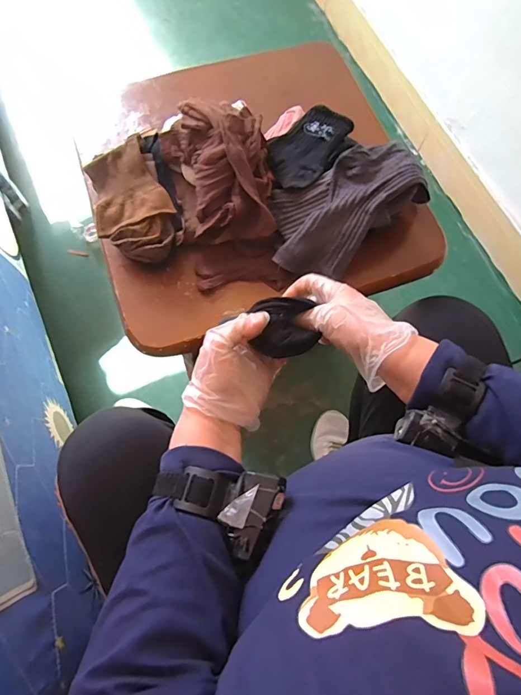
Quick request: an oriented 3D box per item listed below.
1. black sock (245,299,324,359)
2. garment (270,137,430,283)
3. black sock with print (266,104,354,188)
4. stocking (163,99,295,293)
[{"bbox_3d":[0.023,-0.021,0.432,0.078,0.040,0.061,-11,81,-33],"label":"black sock"},{"bbox_3d":[0.106,-0.183,0.527,0.200,0.045,0.105,-31,73,11],"label":"garment"},{"bbox_3d":[0.067,-0.274,0.560,0.081,0.012,0.143,39,75,11],"label":"black sock with print"},{"bbox_3d":[-0.046,-0.206,0.543,0.137,0.095,0.251,-11,73,-5],"label":"stocking"}]

